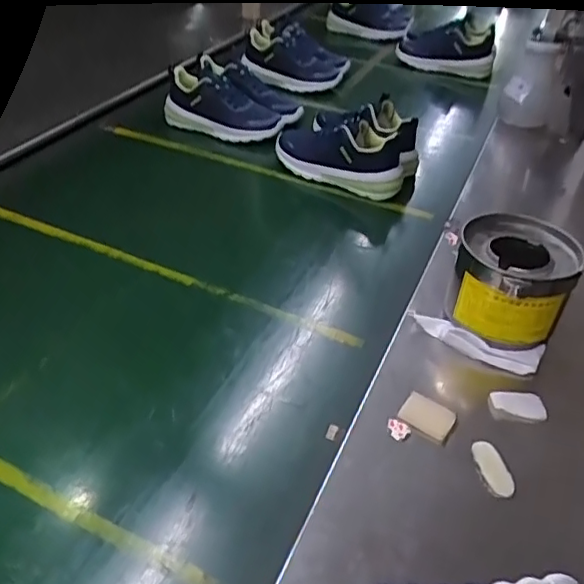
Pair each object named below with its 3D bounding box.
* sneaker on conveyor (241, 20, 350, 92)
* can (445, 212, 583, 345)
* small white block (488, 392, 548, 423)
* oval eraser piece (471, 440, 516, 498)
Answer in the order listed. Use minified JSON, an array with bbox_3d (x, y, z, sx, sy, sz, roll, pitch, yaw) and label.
[{"bbox_3d":[0.009,-0.568,1.431,0.225,0.115,0.137,24,42,21],"label":"sneaker on conveyor"},{"bbox_3d":[0.267,-0.017,0.720,0.132,0.104,0.137,2,40,-2],"label":"can"},{"bbox_3d":[0.248,0.126,0.646,0.057,0.016,0.032,5,40,2],"label":"small white block"},{"bbox_3d":[0.200,0.176,0.588,0.028,0.007,0.062,-7,41,-12],"label":"oval eraser piece"}]

